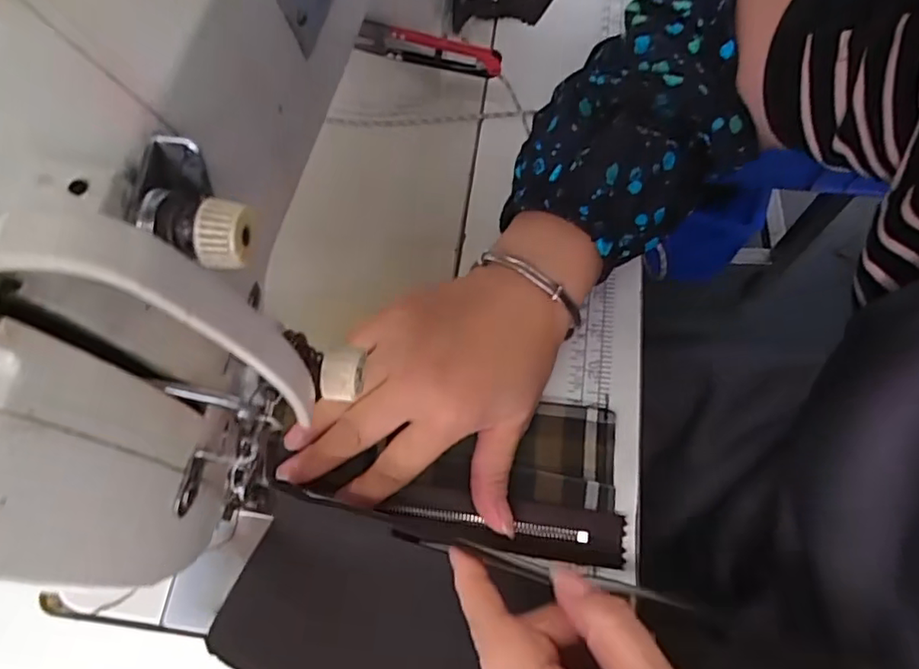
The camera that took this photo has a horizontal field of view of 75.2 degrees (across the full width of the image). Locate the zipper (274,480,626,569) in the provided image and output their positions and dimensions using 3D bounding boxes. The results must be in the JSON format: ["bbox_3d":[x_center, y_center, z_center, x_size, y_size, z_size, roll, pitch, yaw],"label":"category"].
[{"bbox_3d":[-0.005,0.096,0.308,0.174,0.006,0.025,6,65,5],"label":"zipper"}]

